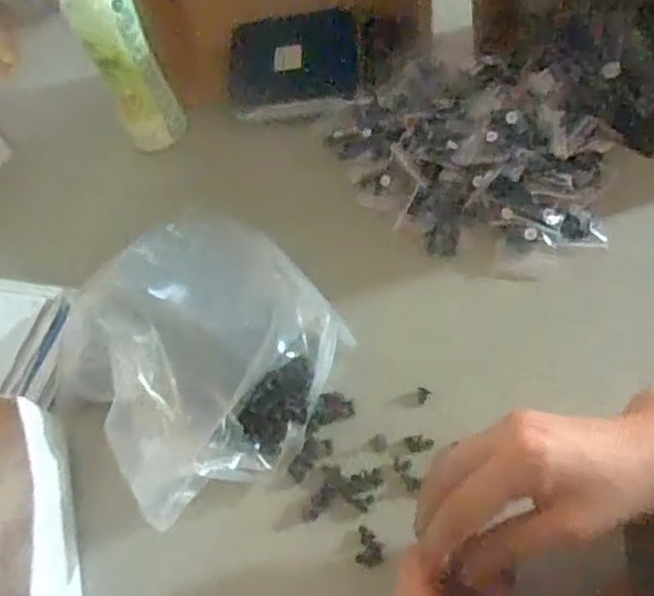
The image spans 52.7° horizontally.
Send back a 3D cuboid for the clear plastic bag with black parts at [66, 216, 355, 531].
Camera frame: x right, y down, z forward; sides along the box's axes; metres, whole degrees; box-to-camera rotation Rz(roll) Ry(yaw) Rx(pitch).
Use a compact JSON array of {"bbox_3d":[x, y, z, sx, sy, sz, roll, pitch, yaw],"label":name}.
[{"bbox_3d":[-0.097,0.032,0.511,0.191,0.064,0.212,-35,57,-12],"label":"clear plastic bag with black parts"}]

